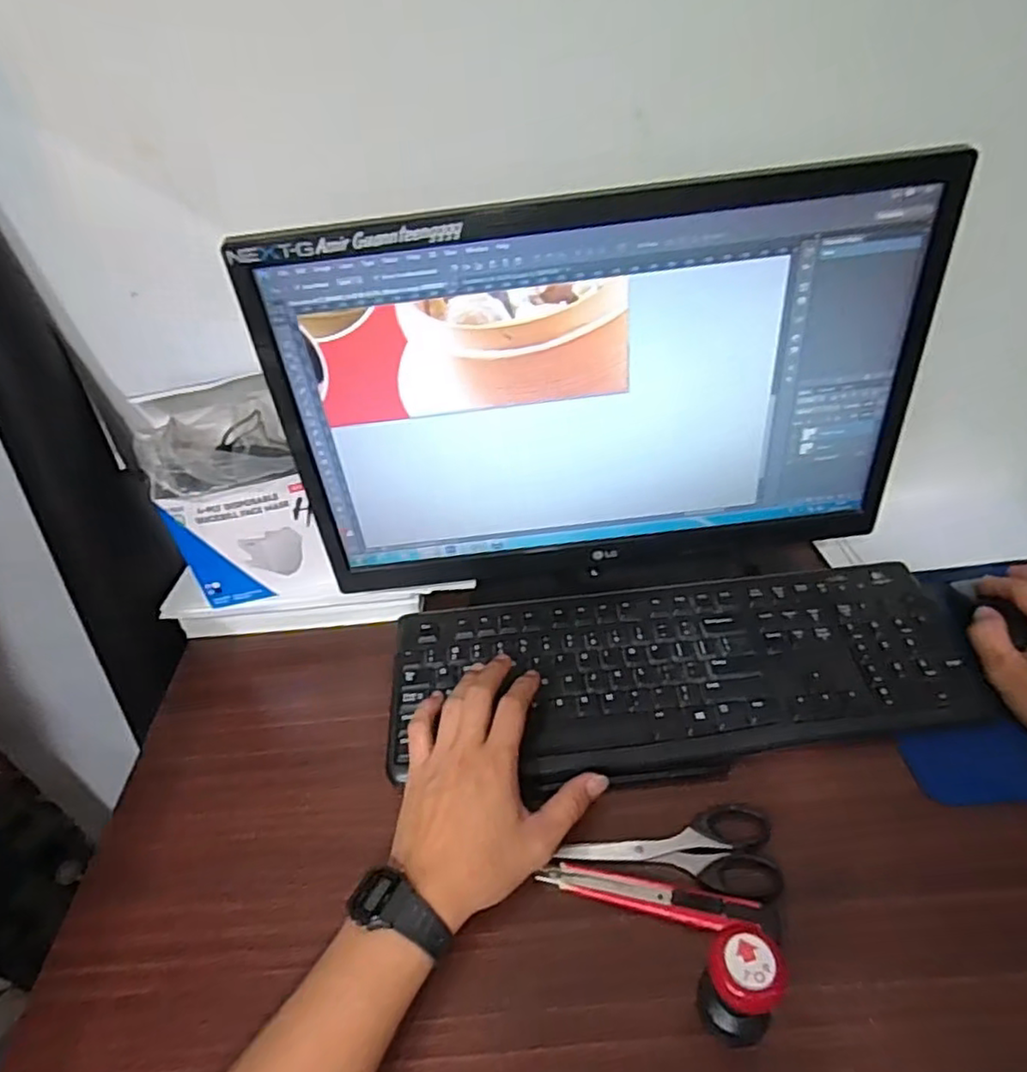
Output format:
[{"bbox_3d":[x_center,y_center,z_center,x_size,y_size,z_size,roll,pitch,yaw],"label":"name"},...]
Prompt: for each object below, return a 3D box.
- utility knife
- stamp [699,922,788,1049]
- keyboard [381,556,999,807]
[{"bbox_3d":[0.088,0.223,0.395,0.140,0.011,0.022,6,42,14],"label":"utility knife"},{"bbox_3d":[0.115,0.229,0.324,0.036,0.077,0.031,16,45,24],"label":"stamp"},{"bbox_3d":[0.124,0.106,0.505,0.436,0.031,0.163,-5,41,3],"label":"keyboard"}]

